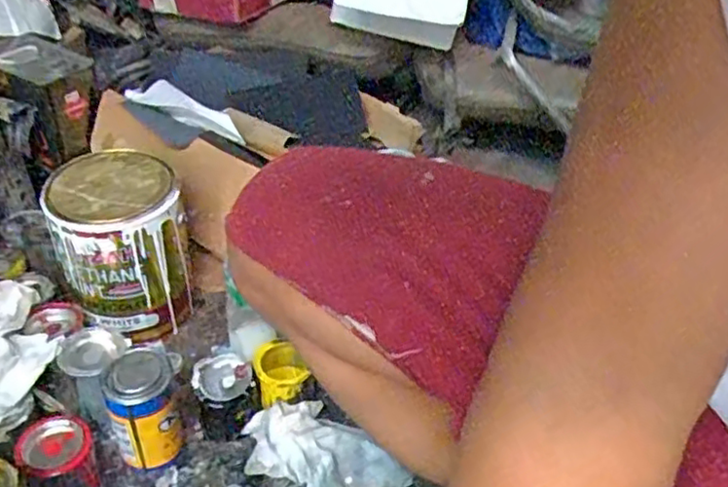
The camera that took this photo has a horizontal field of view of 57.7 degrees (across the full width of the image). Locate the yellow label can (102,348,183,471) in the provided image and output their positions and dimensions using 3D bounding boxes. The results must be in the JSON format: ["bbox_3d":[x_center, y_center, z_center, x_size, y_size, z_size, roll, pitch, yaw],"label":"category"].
[{"bbox_3d":[-0.240,0.187,0.736,0.074,0.137,0.070,-7,40,-13],"label":"yellow label can"}]

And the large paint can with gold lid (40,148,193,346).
[{"bbox_3d":[-0.321,0.005,0.882,0.154,0.202,0.154,-14,42,-21],"label":"large paint can with gold lid"}]

